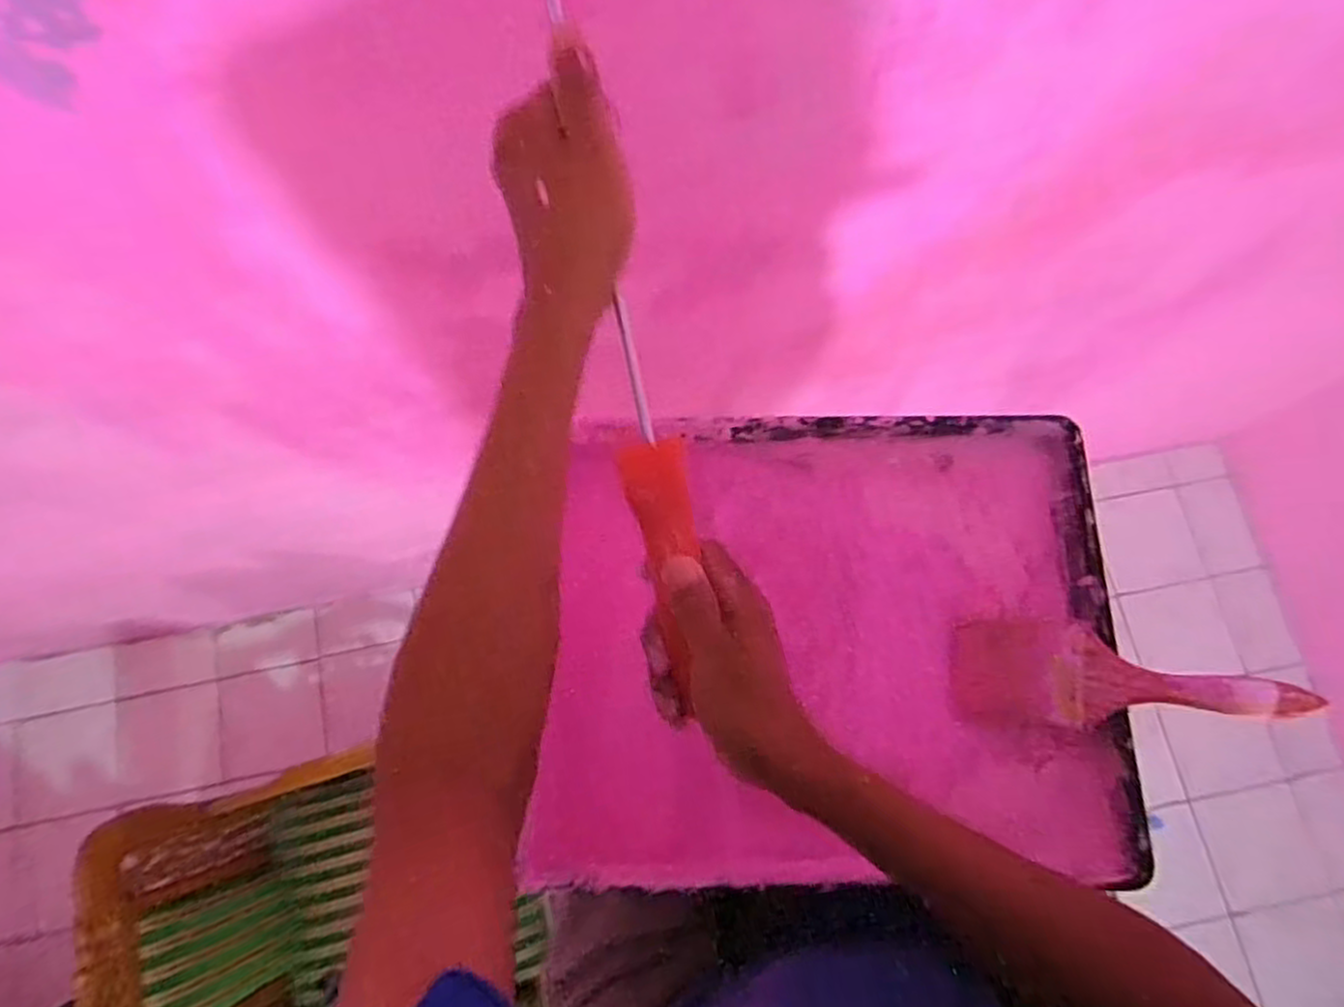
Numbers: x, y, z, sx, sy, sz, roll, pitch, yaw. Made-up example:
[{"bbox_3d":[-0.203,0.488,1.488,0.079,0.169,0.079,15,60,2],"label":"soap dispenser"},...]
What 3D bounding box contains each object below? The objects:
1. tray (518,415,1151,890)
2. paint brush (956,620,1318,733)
[{"bbox_3d":[0.094,0.092,0.493,0.336,0.074,0.289,1,75,0],"label":"tray"},{"bbox_3d":[0.258,0.104,0.447,0.176,0.012,0.062,0,73,31],"label":"paint brush"}]

